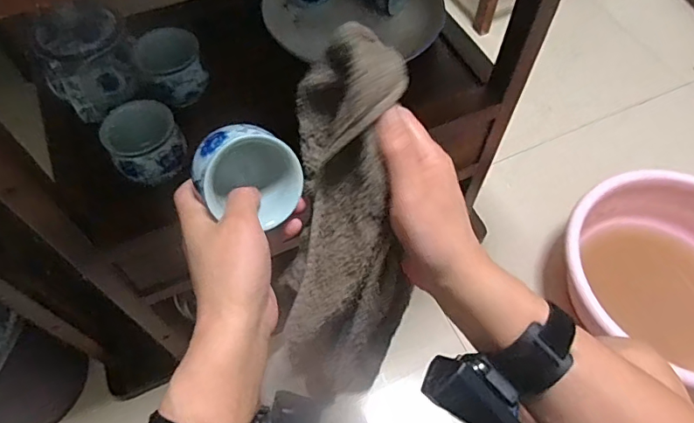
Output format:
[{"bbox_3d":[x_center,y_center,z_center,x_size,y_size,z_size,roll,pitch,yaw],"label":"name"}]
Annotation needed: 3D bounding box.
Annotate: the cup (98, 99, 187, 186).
[{"bbox_3d":[-0.188,-0.065,0.466,0.065,0.046,0.060,0,59,0],"label":"cup"}]

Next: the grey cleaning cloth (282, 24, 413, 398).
[{"bbox_3d":[0.001,0.030,0.369,0.085,0.306,0.061,2,26,1],"label":"grey cleaning cloth"}]

